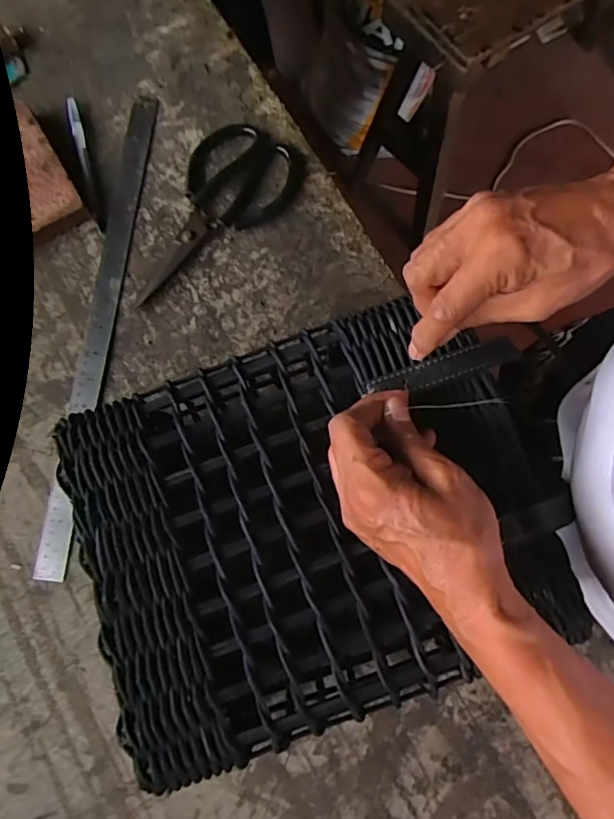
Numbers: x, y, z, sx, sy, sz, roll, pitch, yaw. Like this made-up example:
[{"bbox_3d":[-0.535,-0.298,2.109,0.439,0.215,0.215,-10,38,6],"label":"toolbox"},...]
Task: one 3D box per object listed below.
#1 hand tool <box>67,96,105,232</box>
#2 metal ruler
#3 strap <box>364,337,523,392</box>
[{"bbox_3d":[-0.220,-0.245,0.523,0.012,0.010,0.149,-16,78,-3],"label":"hand tool"},{"bbox_3d":[-0.191,-0.089,0.495,0.029,0.007,0.471,4,77,5],"label":"metal ruler"},{"bbox_3d":[0.089,-0.027,0.342,0.097,0.006,0.018,-16,78,2],"label":"strap"}]

